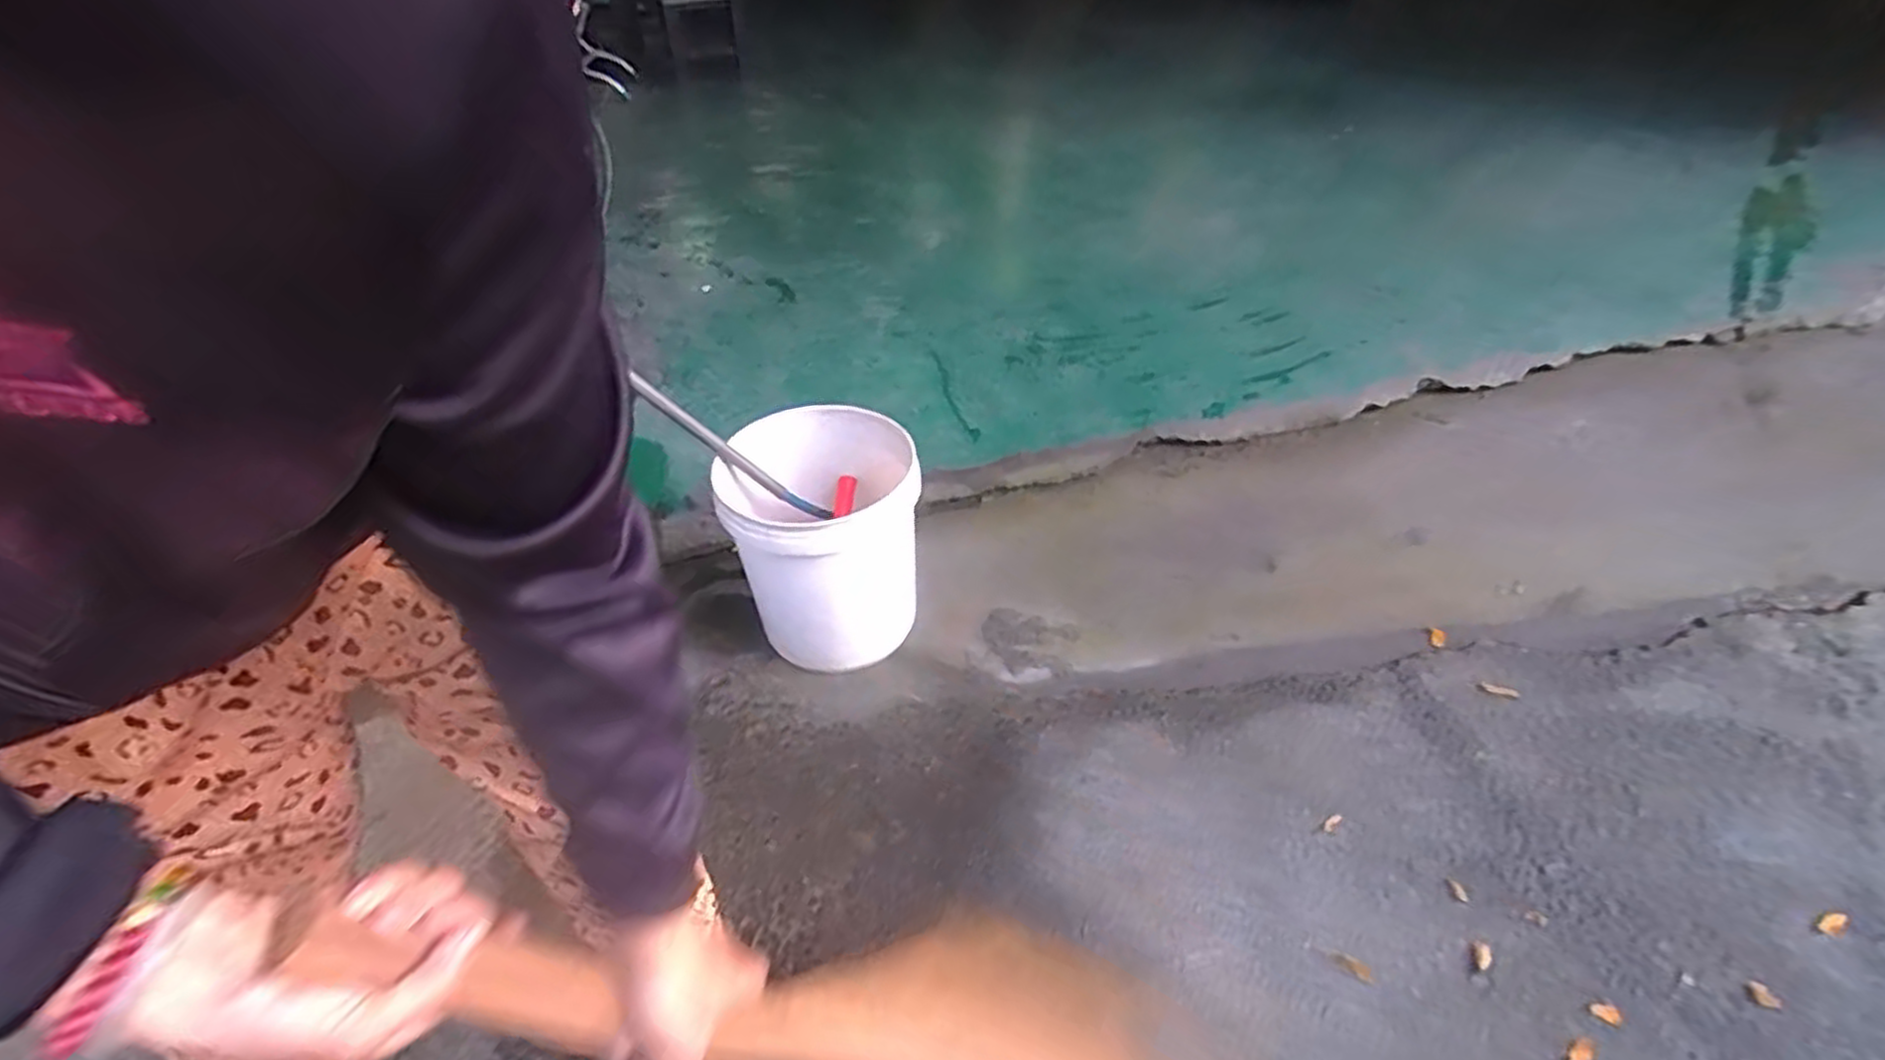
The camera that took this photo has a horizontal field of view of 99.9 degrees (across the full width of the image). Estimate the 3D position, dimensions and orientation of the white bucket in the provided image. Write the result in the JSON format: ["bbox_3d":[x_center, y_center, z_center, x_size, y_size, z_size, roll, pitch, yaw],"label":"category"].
[{"bbox_3d":[-0.186,0.021,1.301,0.289,0.345,0.349,-7,40,-5],"label":"white bucket"}]

